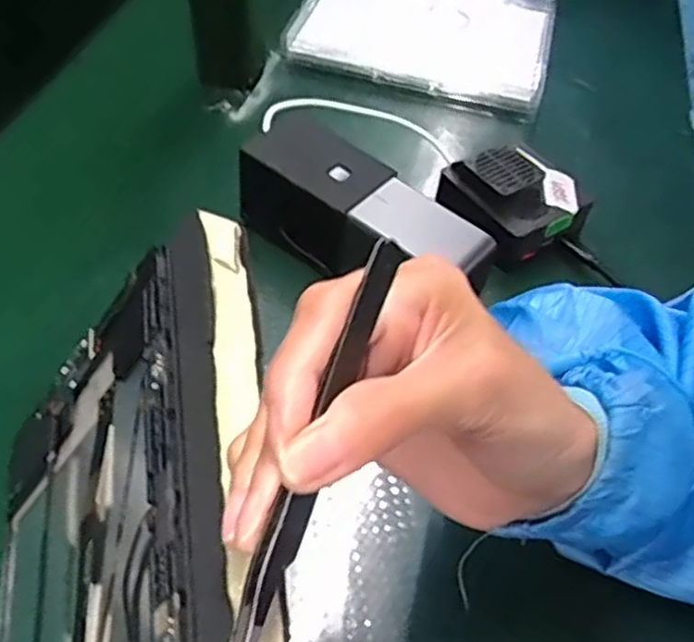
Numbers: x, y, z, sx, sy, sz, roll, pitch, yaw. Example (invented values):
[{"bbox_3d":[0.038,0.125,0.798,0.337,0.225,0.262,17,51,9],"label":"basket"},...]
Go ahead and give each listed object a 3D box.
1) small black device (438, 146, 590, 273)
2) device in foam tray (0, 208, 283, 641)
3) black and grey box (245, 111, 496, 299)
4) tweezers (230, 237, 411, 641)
[{"bbox_3d":[0.110,-0.081,0.480,0.075,0.042,0.071,-21,55,-22],"label":"small black device"},{"bbox_3d":[-0.078,0.091,0.237,0.023,0.149,0.233,23,39,-37],"label":"device in foam tray"},{"bbox_3d":[0.003,-0.062,0.448,0.173,0.058,0.063,37,56,24],"label":"black and grey box"},{"bbox_3d":[-0.009,0.034,0.174,0.007,0.012,0.118,18,73,10],"label":"tweezers"}]

